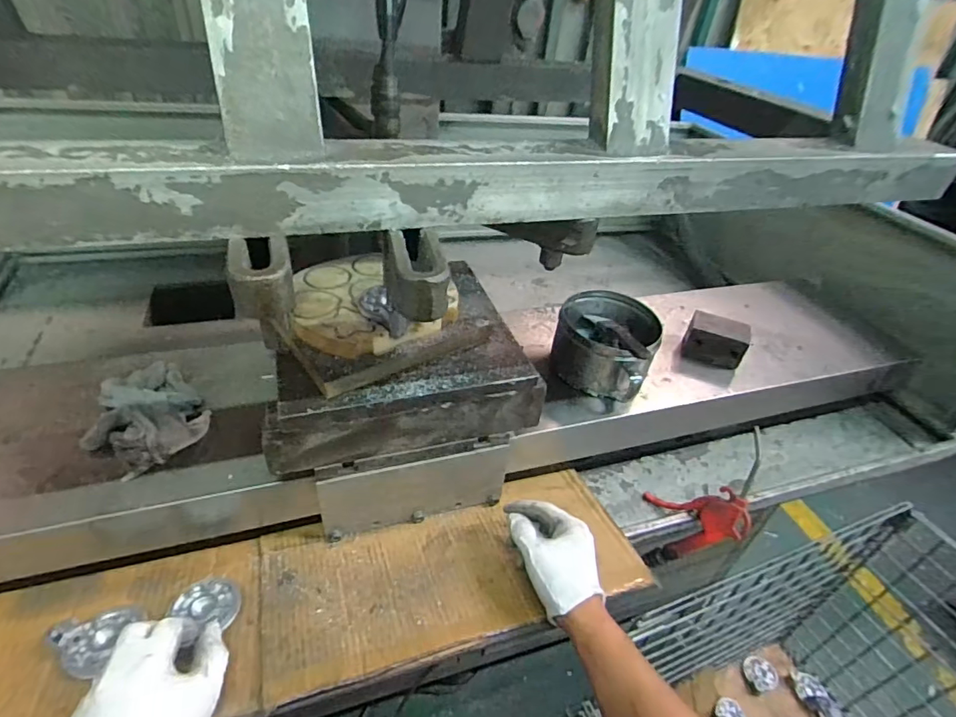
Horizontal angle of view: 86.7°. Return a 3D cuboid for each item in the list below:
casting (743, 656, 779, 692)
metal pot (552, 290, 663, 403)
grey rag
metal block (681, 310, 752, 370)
[{"bbox_3d":[0.656,0.725,1.170,0.079,0.021,0.069,-20,46,-29],"label":"casting"},{"bbox_3d":[0.177,-0.023,0.702,0.131,0.081,0.149,23,42,20],"label":"metal pot"},{"bbox_3d":[-0.365,0.056,0.546,0.115,0.041,0.139,-28,50,-35],"label":"grey rag"},{"bbox_3d":[0.359,-0.026,0.767,0.086,0.057,0.060,21,41,18],"label":"metal block"}]

